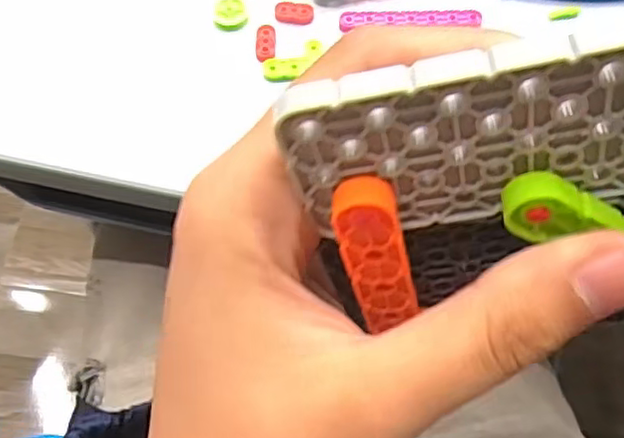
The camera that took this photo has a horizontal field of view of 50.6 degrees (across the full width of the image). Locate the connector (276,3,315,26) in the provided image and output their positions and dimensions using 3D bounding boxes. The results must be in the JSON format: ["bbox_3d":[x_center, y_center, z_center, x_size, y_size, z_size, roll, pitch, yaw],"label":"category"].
[{"bbox_3d":[-0.011,-0.128,0.410,0.023,0.007,0.011,6,64,3],"label":"connector"}]

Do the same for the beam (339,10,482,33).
[{"bbox_3d":[0.061,-0.123,0.408,0.086,0.006,0.012,0,63,1],"label":"beam"}]

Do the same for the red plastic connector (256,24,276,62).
[{"bbox_3d":[-0.028,-0.107,0.400,0.011,0.009,0.023,1,63,1],"label":"red plastic connector"}]

